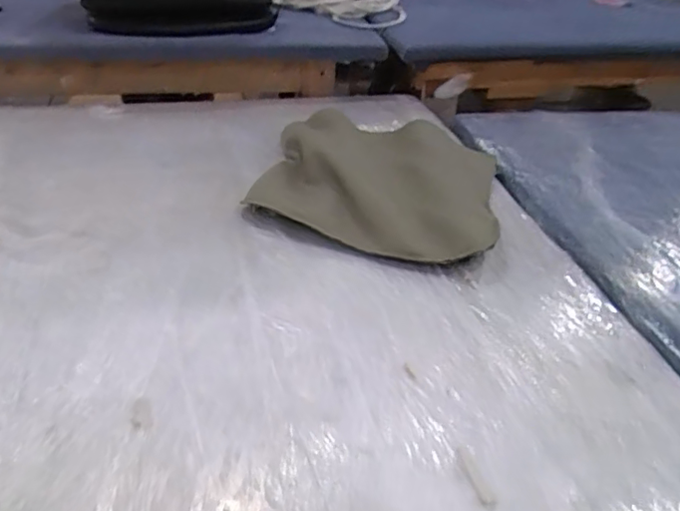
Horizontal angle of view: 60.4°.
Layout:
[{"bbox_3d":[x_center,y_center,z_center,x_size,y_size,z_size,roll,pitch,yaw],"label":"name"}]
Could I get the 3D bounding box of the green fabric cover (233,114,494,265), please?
[{"bbox_3d":[0.069,-0.148,1.041,0.385,0.075,0.491,7,35,7],"label":"green fabric cover"}]

